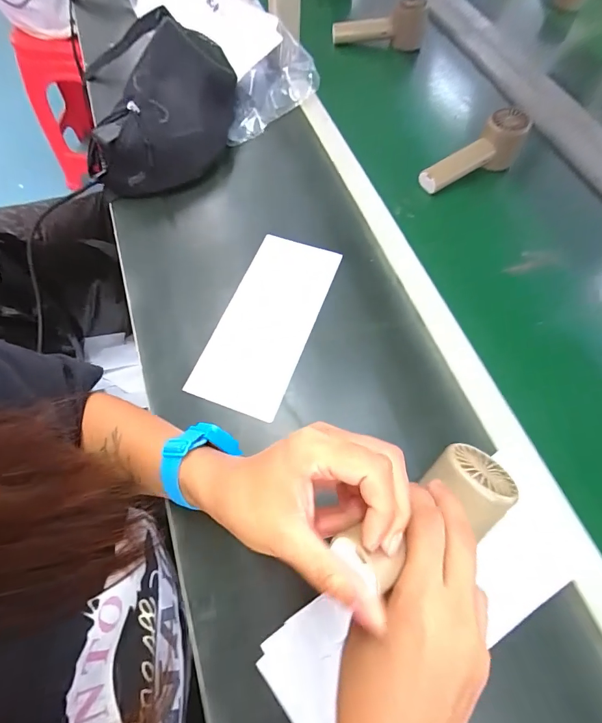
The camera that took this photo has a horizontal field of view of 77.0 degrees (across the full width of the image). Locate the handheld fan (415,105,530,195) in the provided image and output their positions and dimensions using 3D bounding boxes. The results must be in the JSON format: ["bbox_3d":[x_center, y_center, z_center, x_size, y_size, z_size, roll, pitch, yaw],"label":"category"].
[{"bbox_3d":[0.232,-0.276,0.504,0.144,0.059,0.053,-34,72,-16],"label":"handheld fan"}]

